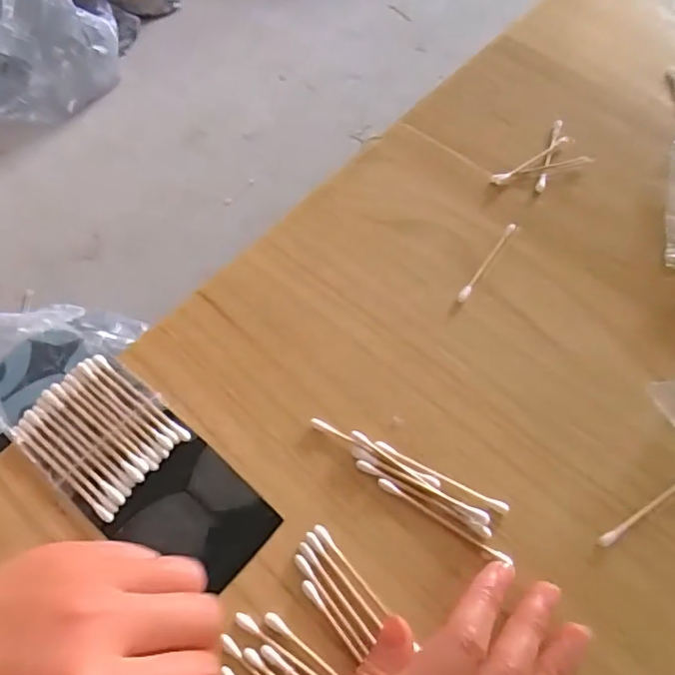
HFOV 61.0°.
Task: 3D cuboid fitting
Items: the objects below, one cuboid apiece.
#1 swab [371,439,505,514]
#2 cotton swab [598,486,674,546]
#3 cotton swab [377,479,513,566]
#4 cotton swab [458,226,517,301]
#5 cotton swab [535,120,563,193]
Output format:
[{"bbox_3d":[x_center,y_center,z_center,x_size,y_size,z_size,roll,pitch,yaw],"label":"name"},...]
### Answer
[{"bbox_3d":[0.051,0.069,0.285,0.071,0.005,0.005,25,61,11],"label":"swab"},{"bbox_3d":[0.154,0.081,0.278,0.068,0.004,0.005,-27,64,-18],"label":"cotton swab"},{"bbox_3d":[0.049,0.087,0.272,0.068,0.007,0.005,31,62,14],"label":"cotton swab"},{"bbox_3d":[0.091,-0.046,0.348,0.006,0.004,0.067,33,63,15],"label":"cotton swab"},{"bbox_3d":[0.151,-0.130,0.408,0.006,0.007,0.074,20,60,8],"label":"cotton swab"}]

